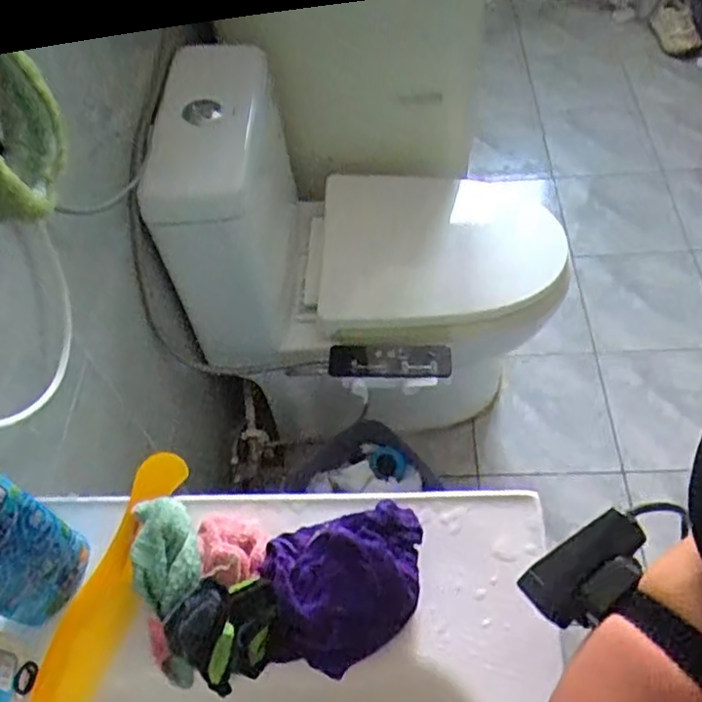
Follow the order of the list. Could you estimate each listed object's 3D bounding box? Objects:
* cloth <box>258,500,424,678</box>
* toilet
[{"bbox_3d":[-0.003,0.169,0.478,0.117,0.047,0.094,-14,56,-4],"label":"cloth"},{"bbox_3d":[0.057,-0.120,1.203,0.642,0.684,0.425,1,56,6],"label":"toilet"}]

